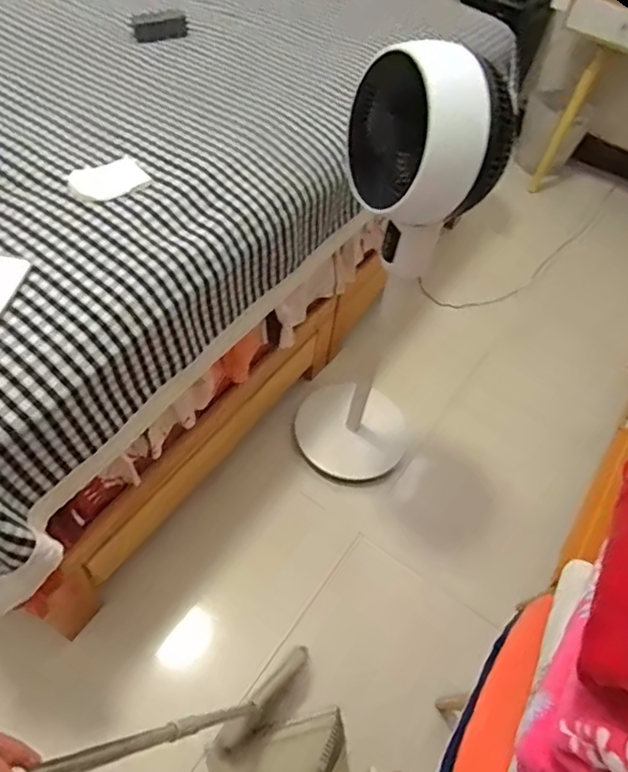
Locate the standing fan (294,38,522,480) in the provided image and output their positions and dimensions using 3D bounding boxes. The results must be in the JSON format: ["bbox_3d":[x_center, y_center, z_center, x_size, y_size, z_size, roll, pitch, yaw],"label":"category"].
[{"bbox_3d":[0.141,-0.141,1.251,0.285,1.051,0.243,15,52,6],"label":"standing fan"}]

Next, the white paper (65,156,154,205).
[{"bbox_3d":[-0.373,-0.374,1.065,0.128,0.006,0.100,-31,63,-23],"label":"white paper"}]

